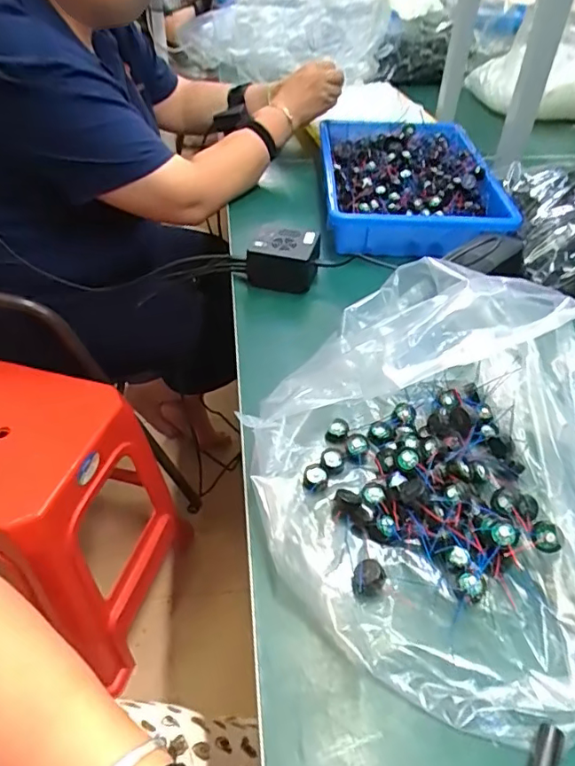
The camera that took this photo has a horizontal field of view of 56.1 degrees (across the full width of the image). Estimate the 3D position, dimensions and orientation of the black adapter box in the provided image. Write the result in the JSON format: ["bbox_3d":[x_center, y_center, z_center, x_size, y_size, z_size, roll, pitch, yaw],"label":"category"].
[{"bbox_3d":[-0.005,-0.156,0.671,0.087,0.064,0.056,3,44,1],"label":"black adapter box"}]

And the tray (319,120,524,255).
[{"bbox_3d":[0.180,-0.319,0.843,0.246,0.067,0.383,1,44,0],"label":"tray"}]

